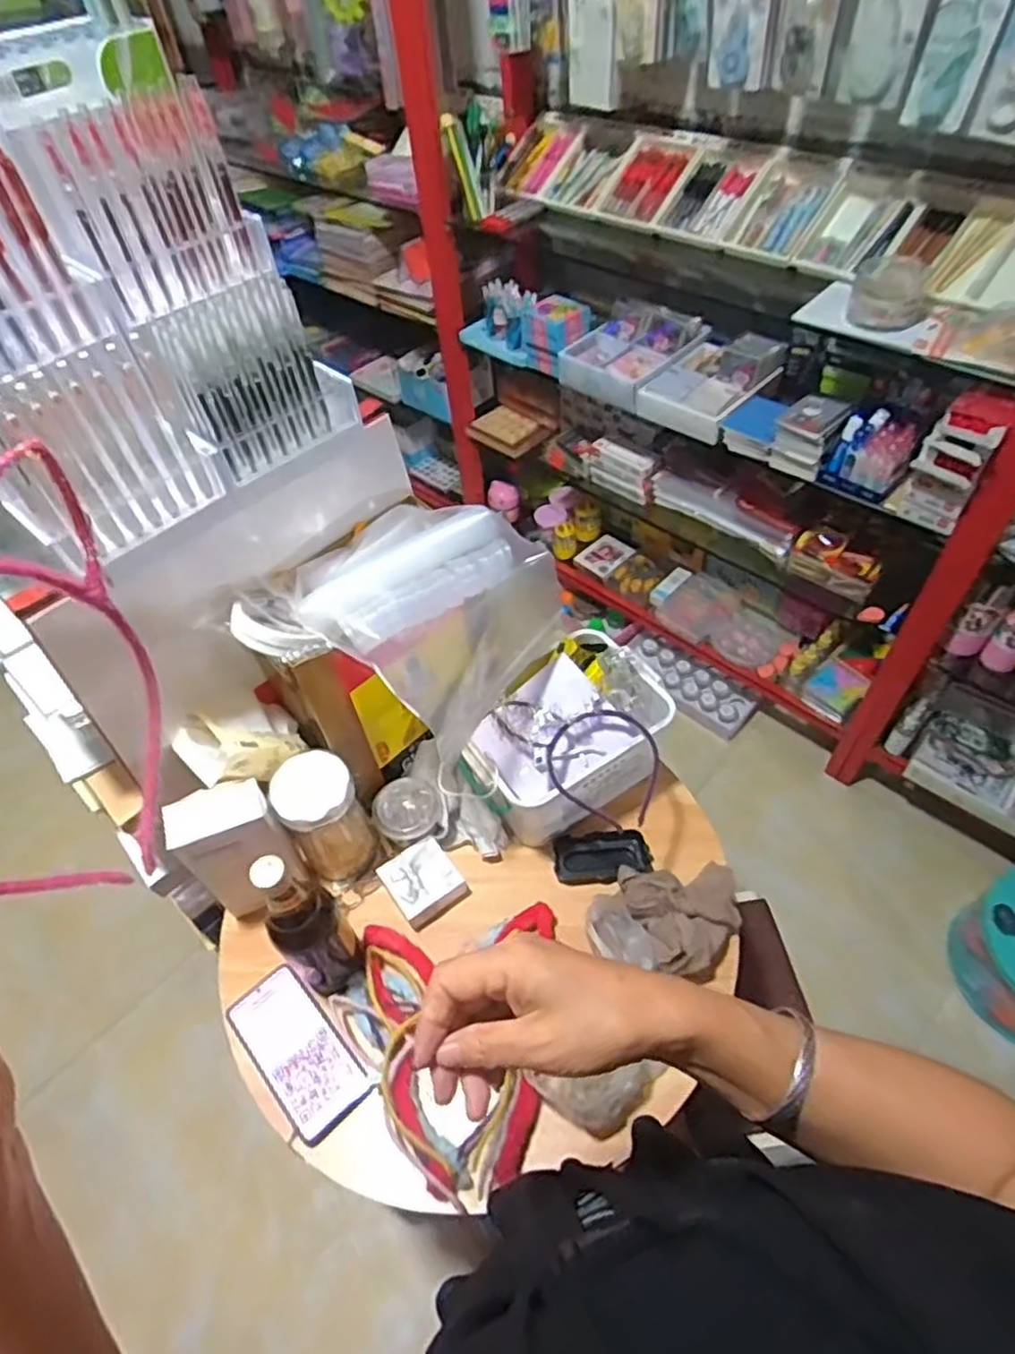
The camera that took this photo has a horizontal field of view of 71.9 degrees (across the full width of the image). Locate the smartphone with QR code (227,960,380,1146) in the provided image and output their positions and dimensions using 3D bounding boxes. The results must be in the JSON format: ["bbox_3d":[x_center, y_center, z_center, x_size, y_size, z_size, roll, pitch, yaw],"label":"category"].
[{"bbox_3d":[-0.213,0.376,0.711,0.078,0.010,0.165,-36,57,-23],"label":"smartphone with QR code"}]

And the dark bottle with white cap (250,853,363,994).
[{"bbox_3d":[-0.191,0.239,0.671,0.065,0.216,0.053,-35,56,-22],"label":"dark bottle with white cap"}]

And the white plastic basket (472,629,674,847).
[{"bbox_3d":[0.069,0.073,0.856,0.233,0.131,0.189,-21,52,-12],"label":"white plastic basket"}]

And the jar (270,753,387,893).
[{"bbox_3d":[-0.200,0.165,0.792,0.082,0.158,0.085,-2,51,3],"label":"jar"}]

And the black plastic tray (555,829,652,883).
[{"bbox_3d":[0.112,0.210,0.820,0.111,0.022,0.061,-5,51,1],"label":"black plastic tray"}]

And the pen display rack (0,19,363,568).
[{"bbox_3d":[-0.324,-0.296,0.554,0.293,0.278,0.186,-37,57,-23],"label":"pen display rack"}]

